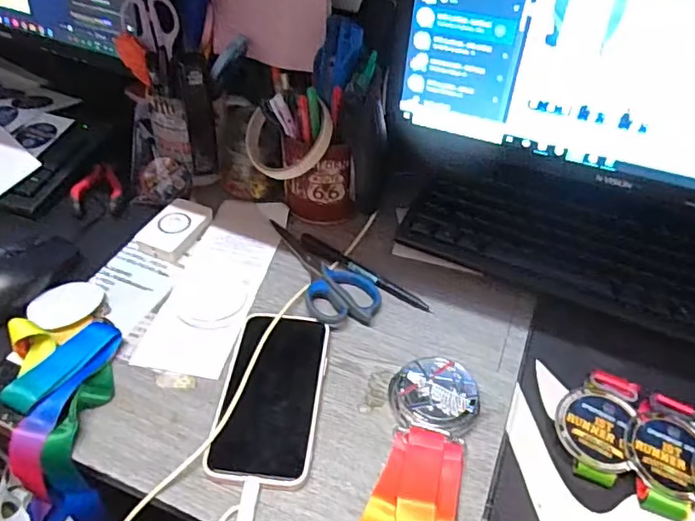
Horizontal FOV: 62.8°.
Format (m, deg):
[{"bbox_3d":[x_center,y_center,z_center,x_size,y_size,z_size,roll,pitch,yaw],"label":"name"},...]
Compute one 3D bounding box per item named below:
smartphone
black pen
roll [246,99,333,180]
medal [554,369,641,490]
[{"bbox_3d":[-0.058,0.101,0.442,0.074,0.014,0.146,4,44,3],"label":"smartphone"},{"bbox_3d":[0.013,0.011,0.540,0.146,0.008,0.017,28,50,25],"label":"black pen"},{"bbox_3d":[-0.059,-0.114,0.544,0.086,0.029,0.073,10,83,32],"label":"roll"},{"bbox_3d":[0.183,0.121,0.425,0.051,0.022,0.083,19,47,17],"label":"medal"}]

